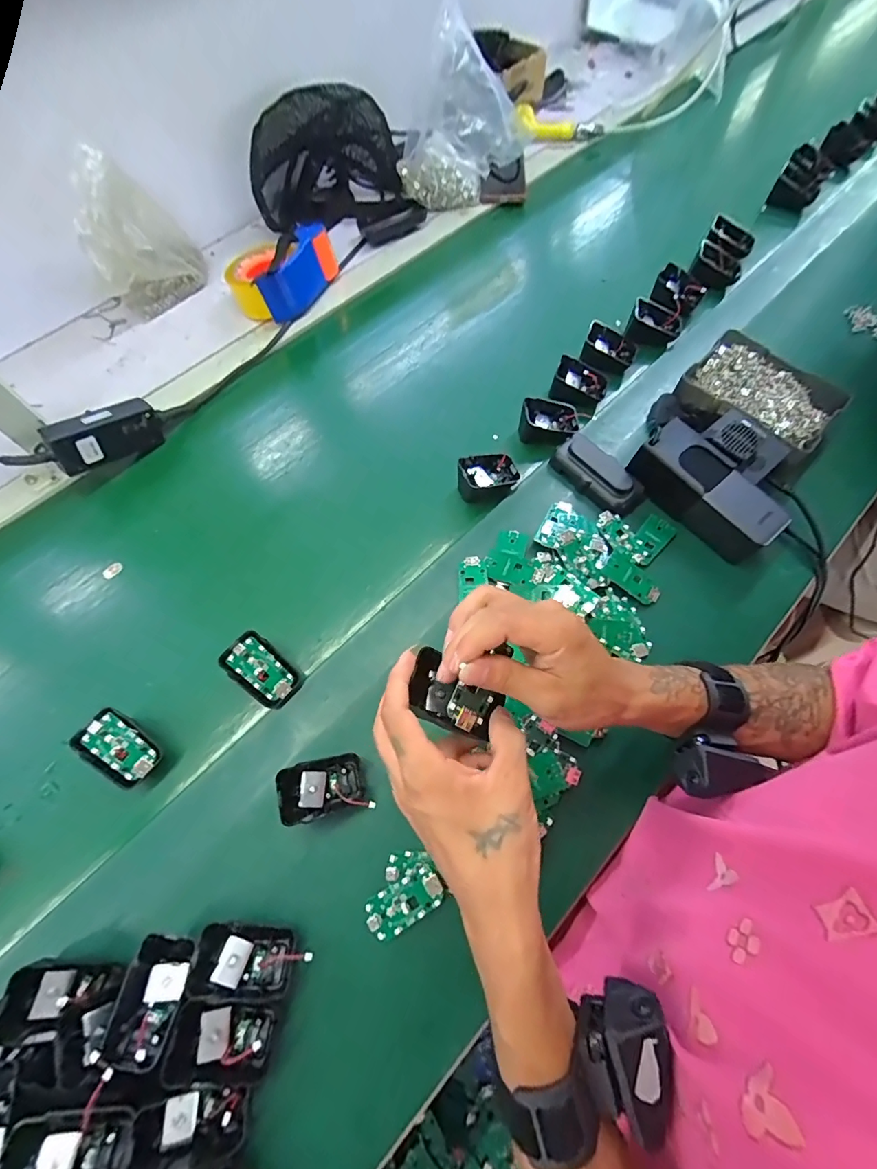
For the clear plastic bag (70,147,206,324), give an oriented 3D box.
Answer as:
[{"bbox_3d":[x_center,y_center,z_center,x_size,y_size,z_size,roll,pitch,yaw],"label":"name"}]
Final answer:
[{"bbox_3d":[-0.411,-0.471,0.632,0.135,0.161,0.072,-27,68,-10],"label":"clear plastic bag"}]

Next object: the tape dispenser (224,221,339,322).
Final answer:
[{"bbox_3d":[-0.232,-0.454,0.669,0.112,0.065,0.142,29,70,14],"label":"tape dispenser"}]

